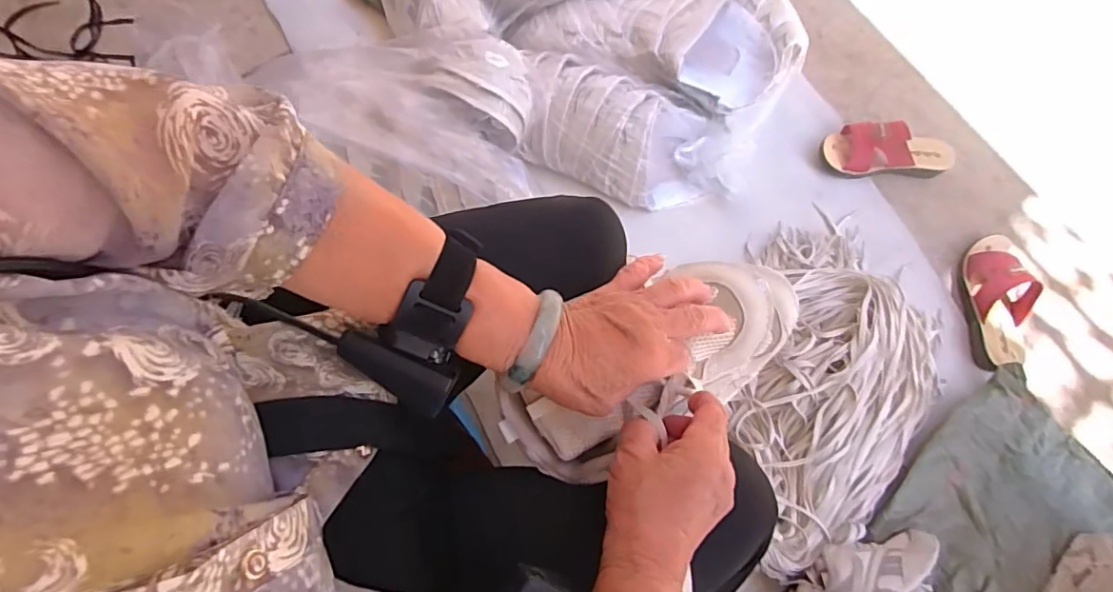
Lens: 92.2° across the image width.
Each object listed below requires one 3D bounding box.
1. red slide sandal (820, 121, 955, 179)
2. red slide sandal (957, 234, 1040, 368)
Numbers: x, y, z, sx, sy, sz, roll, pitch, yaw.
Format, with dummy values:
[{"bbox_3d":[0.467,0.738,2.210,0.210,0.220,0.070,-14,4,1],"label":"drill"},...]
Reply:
[{"bbox_3d":[0.566,-0.252,0.911,0.216,0.071,0.086,-4,76,-1],"label":"red slide sandal"},{"bbox_3d":[0.705,0.006,0.854,0.081,0.074,0.223,4,76,1],"label":"red slide sandal"}]

